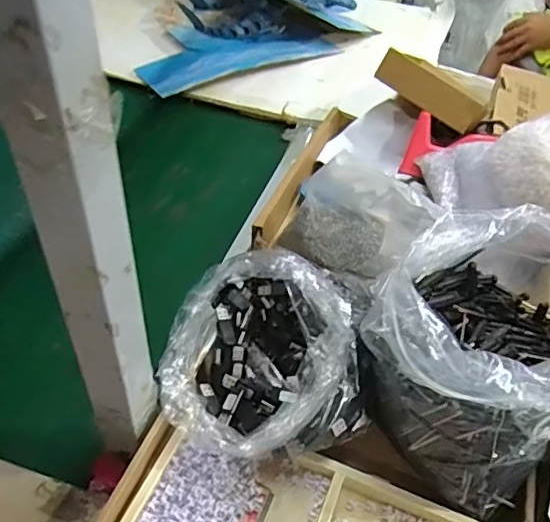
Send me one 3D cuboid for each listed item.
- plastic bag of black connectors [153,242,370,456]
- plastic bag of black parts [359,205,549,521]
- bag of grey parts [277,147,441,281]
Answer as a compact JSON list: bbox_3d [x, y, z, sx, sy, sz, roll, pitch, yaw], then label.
[{"bbox_3d":[-0.007,0.093,0.570,0.198,0.113,0.199,5,46,0],"label":"plastic bag of black connectors"},{"bbox_3d":[0.195,0.090,0.528,0.183,0.212,0.194,36,54,27],"label":"plastic bag of black parts"},{"bbox_3d":[0.093,-0.052,0.690,0.135,0.052,0.150,36,66,14],"label":"bag of grey parts"}]

